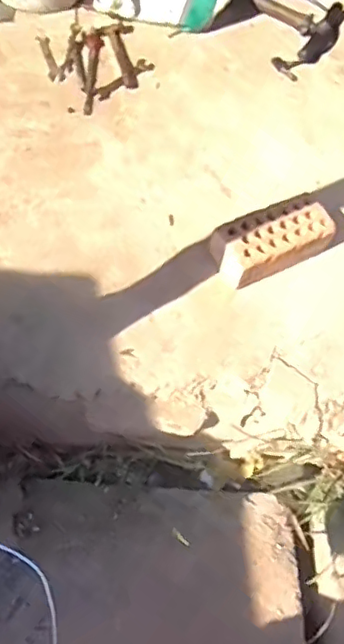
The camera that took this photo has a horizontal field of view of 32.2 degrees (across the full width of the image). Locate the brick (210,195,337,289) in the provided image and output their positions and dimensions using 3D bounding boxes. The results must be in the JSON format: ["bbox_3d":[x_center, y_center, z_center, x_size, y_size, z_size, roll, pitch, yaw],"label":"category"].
[{"bbox_3d":[0.201,-0.167,1.199,0.239,0.091,0.119,-23,67,-19],"label":"brick"}]

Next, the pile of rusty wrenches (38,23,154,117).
[{"bbox_3d":[-0.173,-0.610,1.406,0.231,0.034,0.231,-23,67,-19],"label":"pile of rusty wrenches"}]

